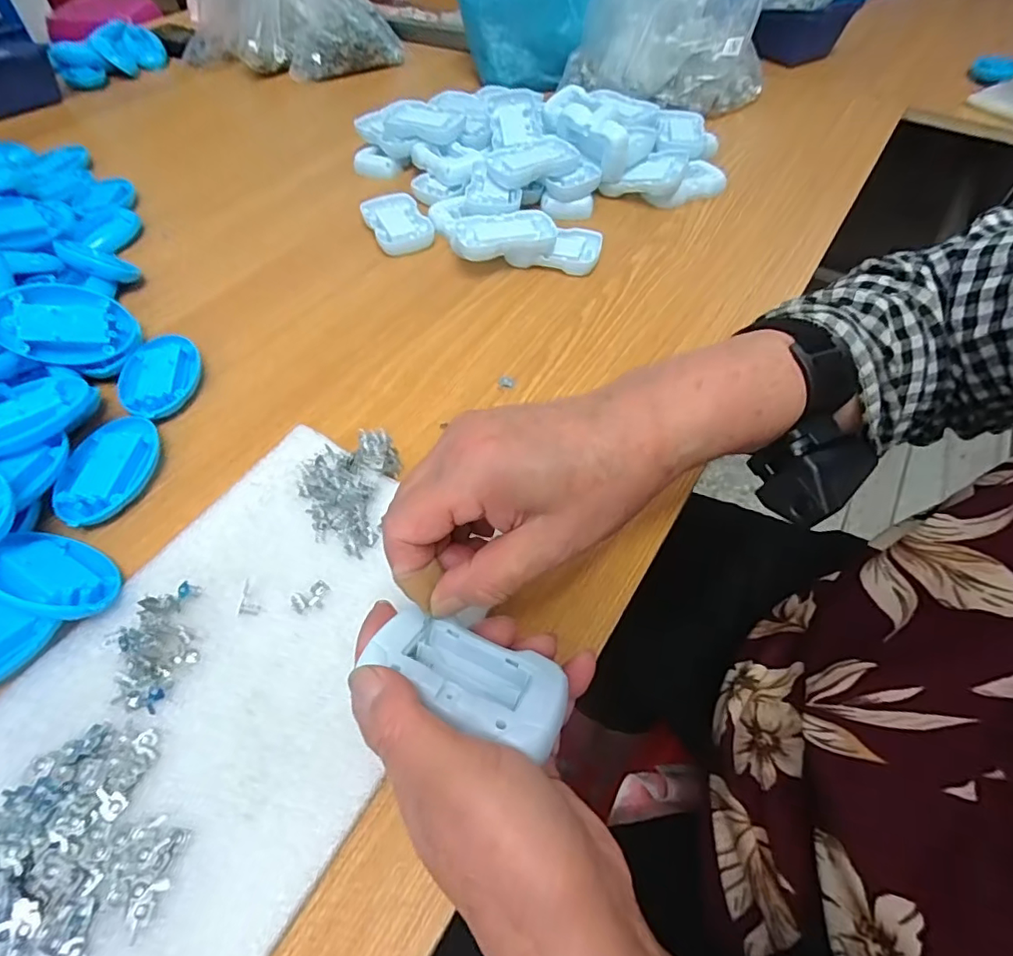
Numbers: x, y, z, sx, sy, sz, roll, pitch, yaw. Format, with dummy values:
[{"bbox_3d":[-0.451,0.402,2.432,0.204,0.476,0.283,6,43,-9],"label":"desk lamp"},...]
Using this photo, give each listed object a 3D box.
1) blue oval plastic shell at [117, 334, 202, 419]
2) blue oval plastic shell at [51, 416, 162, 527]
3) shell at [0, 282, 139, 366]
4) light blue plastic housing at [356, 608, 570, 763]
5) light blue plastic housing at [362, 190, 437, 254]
[{"bbox_3d":[-0.261,-0.076,0.409,0.054,0.017,0.082,-17,54,-11],"label":"blue oval plastic shell"},{"bbox_3d":[-0.258,-0.004,0.359,0.051,0.020,0.081,-1,53,0],"label":"blue oval plastic shell"},{"bbox_3d":[-0.322,-0.111,0.397,0.082,0.055,0.018,-15,12,-28],"label":"shell"},{"bbox_3d":[-0.017,0.088,0.231,0.080,0.021,0.042,19,29,14],"label":"light blue plastic housing"},{"bbox_3d":[-0.108,-0.254,0.541,0.054,0.019,0.086,-21,55,-14],"label":"light blue plastic housing"}]

